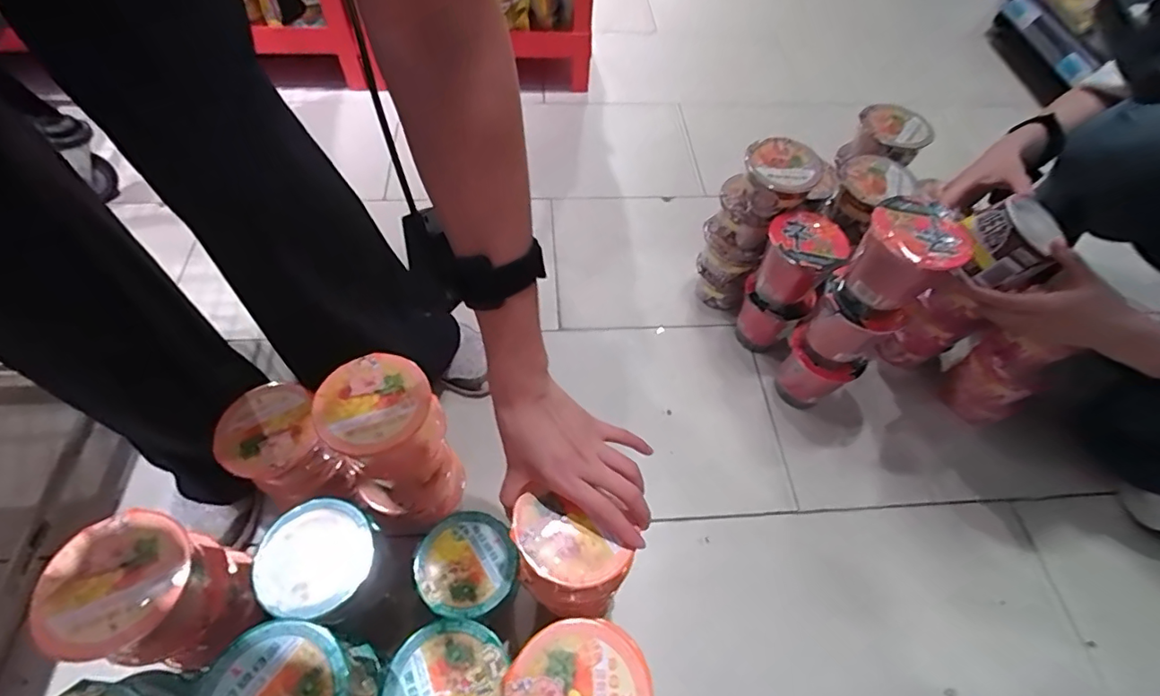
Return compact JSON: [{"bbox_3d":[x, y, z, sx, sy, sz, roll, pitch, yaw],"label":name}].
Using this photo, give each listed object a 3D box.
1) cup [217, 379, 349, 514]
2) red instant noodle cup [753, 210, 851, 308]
[{"bbox_3d":[-0.311,0.112,0.569,0.086,0.122,0.094,2,57,-3],"label":"cup"},{"bbox_3d":[0.289,-0.114,0.712,0.095,0.100,0.103,2,57,-3],"label":"red instant noodle cup"}]

